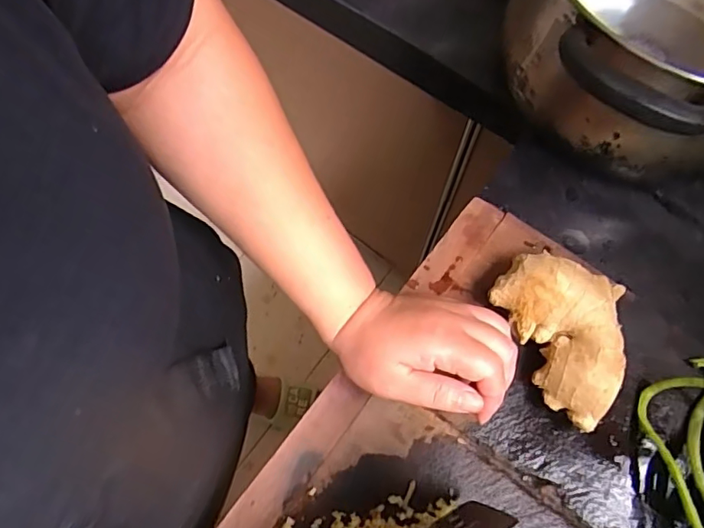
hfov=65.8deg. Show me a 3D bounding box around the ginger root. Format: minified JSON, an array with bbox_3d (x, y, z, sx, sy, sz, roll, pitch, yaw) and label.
[{"bbox_3d":[0.151,0.046,0.369,0.081,0.044,0.116,-22,72,-7],"label":"ginger root"}]

